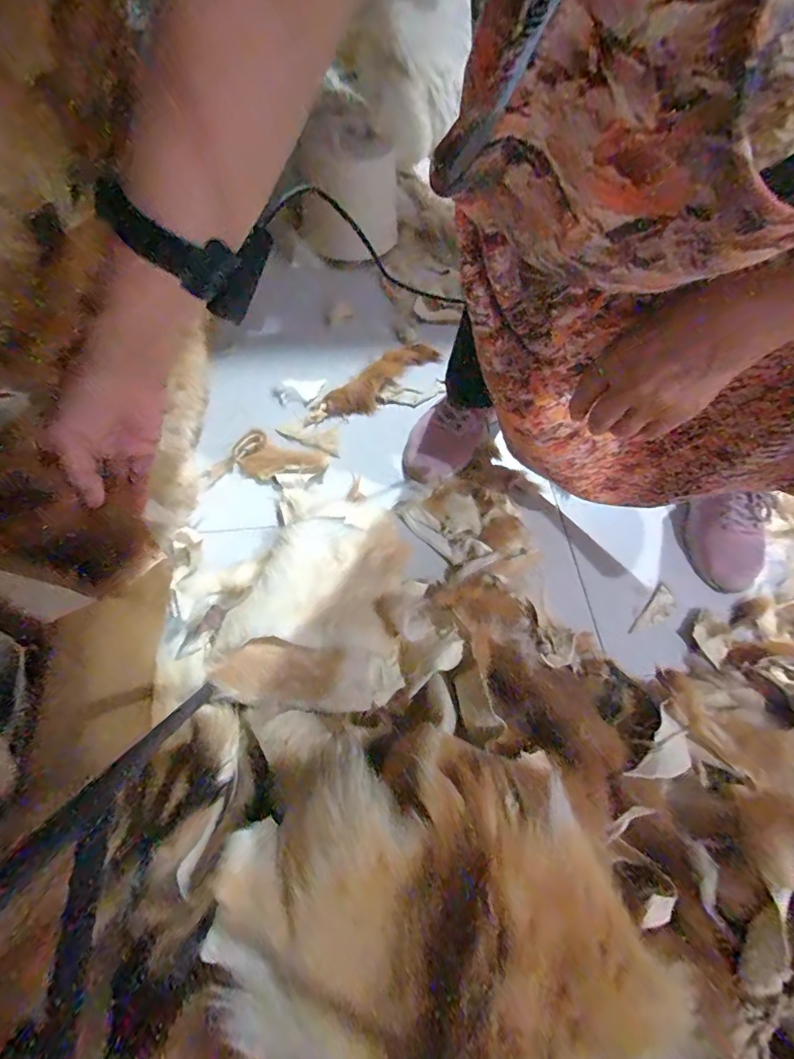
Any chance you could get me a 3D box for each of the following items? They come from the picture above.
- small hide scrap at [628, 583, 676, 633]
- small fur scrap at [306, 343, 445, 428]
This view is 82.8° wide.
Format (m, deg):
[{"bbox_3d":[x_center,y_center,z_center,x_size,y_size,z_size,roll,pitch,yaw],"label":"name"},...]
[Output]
[{"bbox_3d":[0.329,0.107,0.575,0.031,0.004,0.084,39,66,15],"label":"small hide scrap"},{"bbox_3d":[-0.038,-0.240,0.726,0.228,0.020,0.116,-13,64,-11],"label":"small fur scrap"}]

